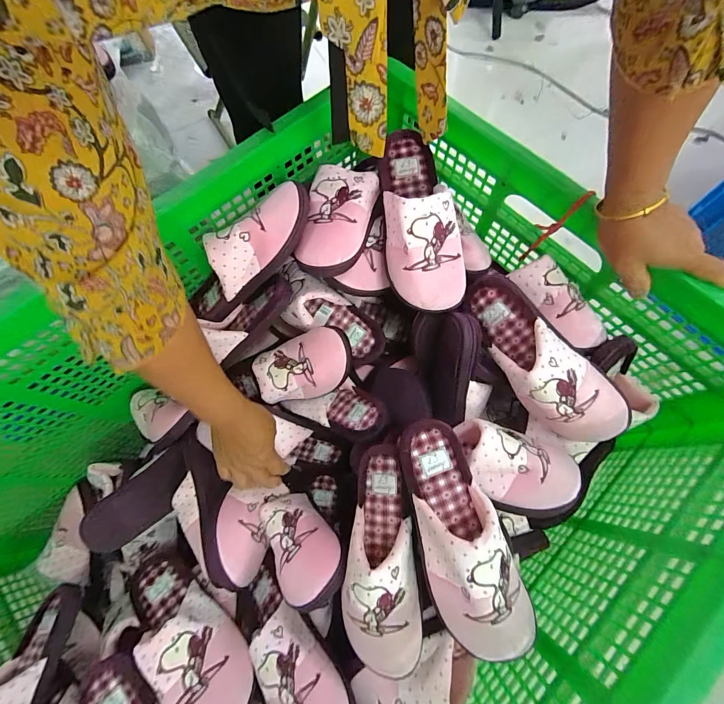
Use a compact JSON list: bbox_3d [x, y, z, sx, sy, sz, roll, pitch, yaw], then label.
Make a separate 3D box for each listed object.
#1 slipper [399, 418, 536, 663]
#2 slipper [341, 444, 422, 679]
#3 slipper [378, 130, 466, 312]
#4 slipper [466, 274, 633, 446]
[{"bbox_3d":[0.100,0.190,0.370,0.087,0.064,0.238,-19,72,-7],"label":"slipper"},{"bbox_3d":[0.013,0.237,0.412,0.085,0.072,0.245,-16,68,31],"label":"slipper"},{"bbox_3d":[0.074,-0.177,0.464,0.094,0.079,0.243,-9,85,-4],"label":"slipper"},{"bbox_3d":[0.220,0.014,0.456,0.087,0.096,0.254,-37,75,-12],"label":"slipper"}]

